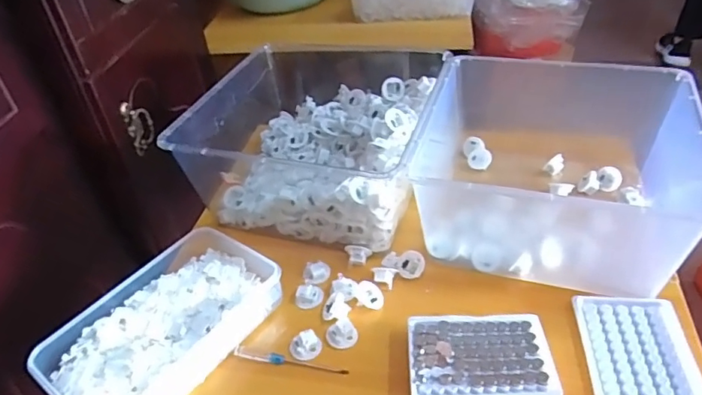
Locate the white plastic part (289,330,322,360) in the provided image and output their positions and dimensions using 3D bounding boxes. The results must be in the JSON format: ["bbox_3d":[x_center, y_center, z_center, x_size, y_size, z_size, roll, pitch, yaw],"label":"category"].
[{"bbox_3d":[-0.048,0.157,0.555,0.032,0.017,0.026,-15,40,-11],"label":"white plastic part"}]

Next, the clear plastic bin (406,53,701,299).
[{"bbox_3d":[0.247,-0.036,0.644,0.307,0.151,0.256,12,43,20],"label":"clear plastic bin"}]

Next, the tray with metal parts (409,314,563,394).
[{"bbox_3d":[0.124,0.163,0.508,0.132,0.039,0.102,-1,40,6],"label":"tray with metal parts"}]

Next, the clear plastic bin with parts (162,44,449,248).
[{"bbox_3d":[-0.044,-0.081,0.696,0.293,0.118,0.260,8,42,16],"label":"clear plastic bin with parts"}]

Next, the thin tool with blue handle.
[{"bbox_3d":[-0.063,0.171,0.547,0.123,0.009,0.012,4,41,12],"label":"thin tool with blue handle"}]

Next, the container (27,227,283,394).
[{"bbox_3d":[-0.202,0.138,0.577,0.152,0.043,0.248,23,47,30],"label":"container"}]

